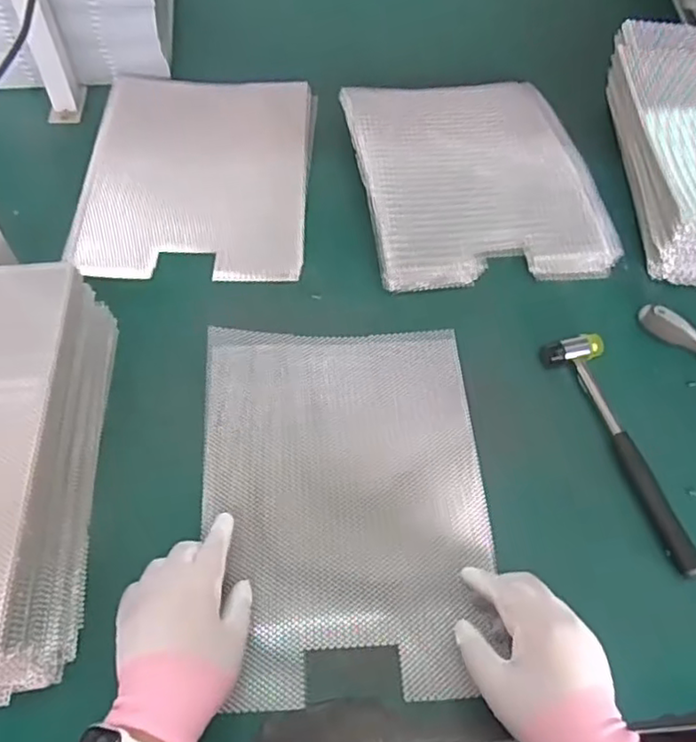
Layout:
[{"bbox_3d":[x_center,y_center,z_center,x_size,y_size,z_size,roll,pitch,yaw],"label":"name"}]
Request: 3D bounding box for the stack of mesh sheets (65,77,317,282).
[{"bbox_3d":[-0.178,-0.241,0.756,0.257,0.021,0.312,2,62,-2],"label":"stack of mesh sheets"}]

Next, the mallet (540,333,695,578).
[{"bbox_3d":[0.270,0.069,0.597,0.057,0.023,0.243,-17,64,-12],"label":"mallet"}]

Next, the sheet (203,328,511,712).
[{"bbox_3d":[-0.003,0.109,0.563,0.241,0.030,0.325,-2,60,-5],"label":"sheet"}]

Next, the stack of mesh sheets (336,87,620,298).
[{"bbox_3d":[0.152,-0.244,0.763,0.275,0.030,0.319,-7,62,-7],"label":"stack of mesh sheets"}]

